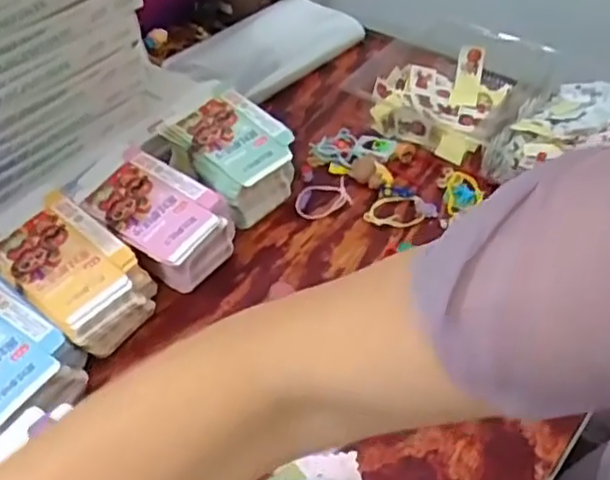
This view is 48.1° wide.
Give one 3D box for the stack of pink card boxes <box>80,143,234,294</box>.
[{"bbox_3d":[-0.138,-0.021,0.648,0.138,0.065,0.095,28,54,28],"label":"stack of pink card boxes"}]

